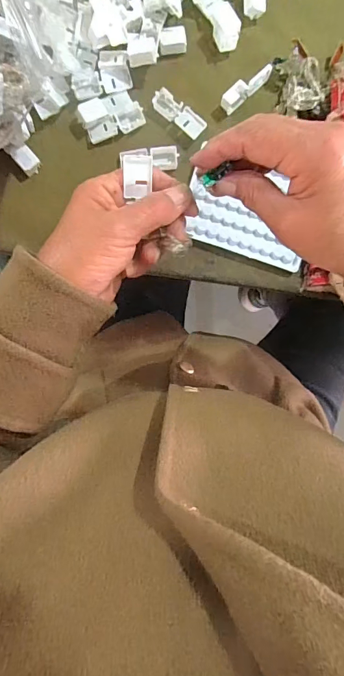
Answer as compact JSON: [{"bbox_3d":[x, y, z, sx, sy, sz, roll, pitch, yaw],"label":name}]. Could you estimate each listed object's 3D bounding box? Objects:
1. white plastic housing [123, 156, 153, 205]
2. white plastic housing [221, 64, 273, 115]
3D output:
[{"bbox_3d":[-0.023,-0.111,0.263,0.019,0.011,0.024,-2,114,-8],"label":"white plastic housing"},{"bbox_3d":[0.071,-0.242,0.375,0.058,0.016,0.015,-44,95,0],"label":"white plastic housing"}]

